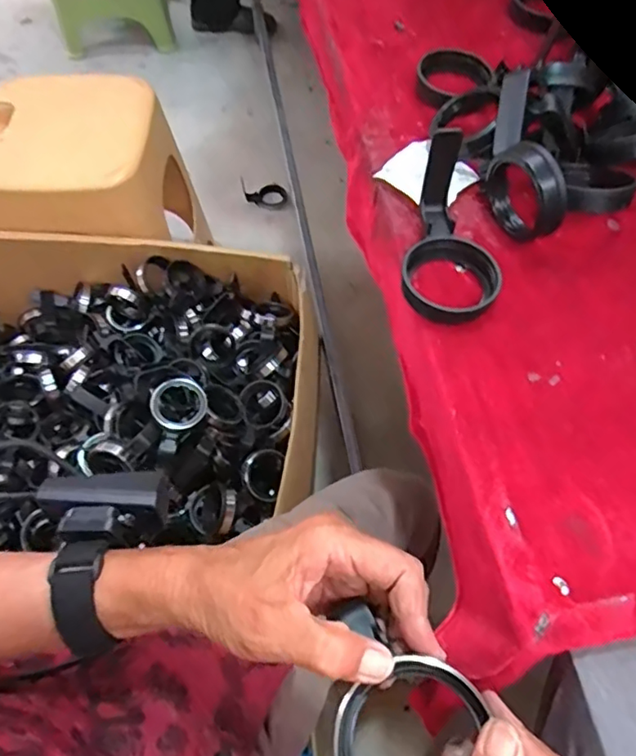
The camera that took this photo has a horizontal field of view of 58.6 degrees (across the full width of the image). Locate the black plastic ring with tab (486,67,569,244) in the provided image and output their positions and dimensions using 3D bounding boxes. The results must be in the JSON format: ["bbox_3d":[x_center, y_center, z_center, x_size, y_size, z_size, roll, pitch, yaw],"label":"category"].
[{"bbox_3d":[0.155,-0.177,0.447,0.042,0.056,0.137,-5,76,-4],"label":"black plastic ring with tab"}]

